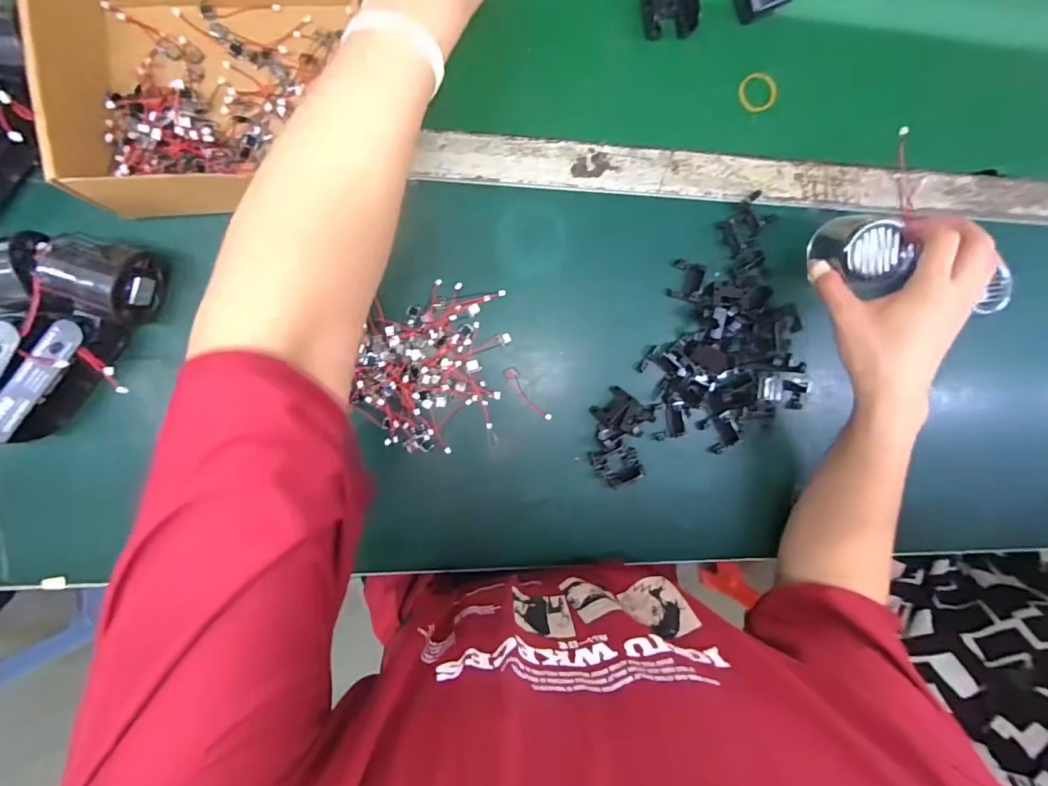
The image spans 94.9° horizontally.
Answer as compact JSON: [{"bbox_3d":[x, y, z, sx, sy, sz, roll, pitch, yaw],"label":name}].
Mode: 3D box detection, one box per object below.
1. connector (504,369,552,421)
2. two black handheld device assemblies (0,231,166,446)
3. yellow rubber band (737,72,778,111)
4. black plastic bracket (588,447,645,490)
[{"bbox_3d":[0.003,0.002,0.445,0.013,0.004,0.062,-38,98,-5],"label":"connector"},{"bbox_3d":[-0.355,-0.041,0.373,0.139,0.063,0.155,-3,92,-8],"label":"two black handheld device assemblies"},{"bbox_3d":[0.225,-0.290,0.463,0.037,0.008,0.034,-1,102,-5],"label":"yellow rubber band"},{"bbox_3d":[0.089,0.070,0.457,0.044,0.014,0.042,-22,95,-6],"label":"black plastic bracket"}]

